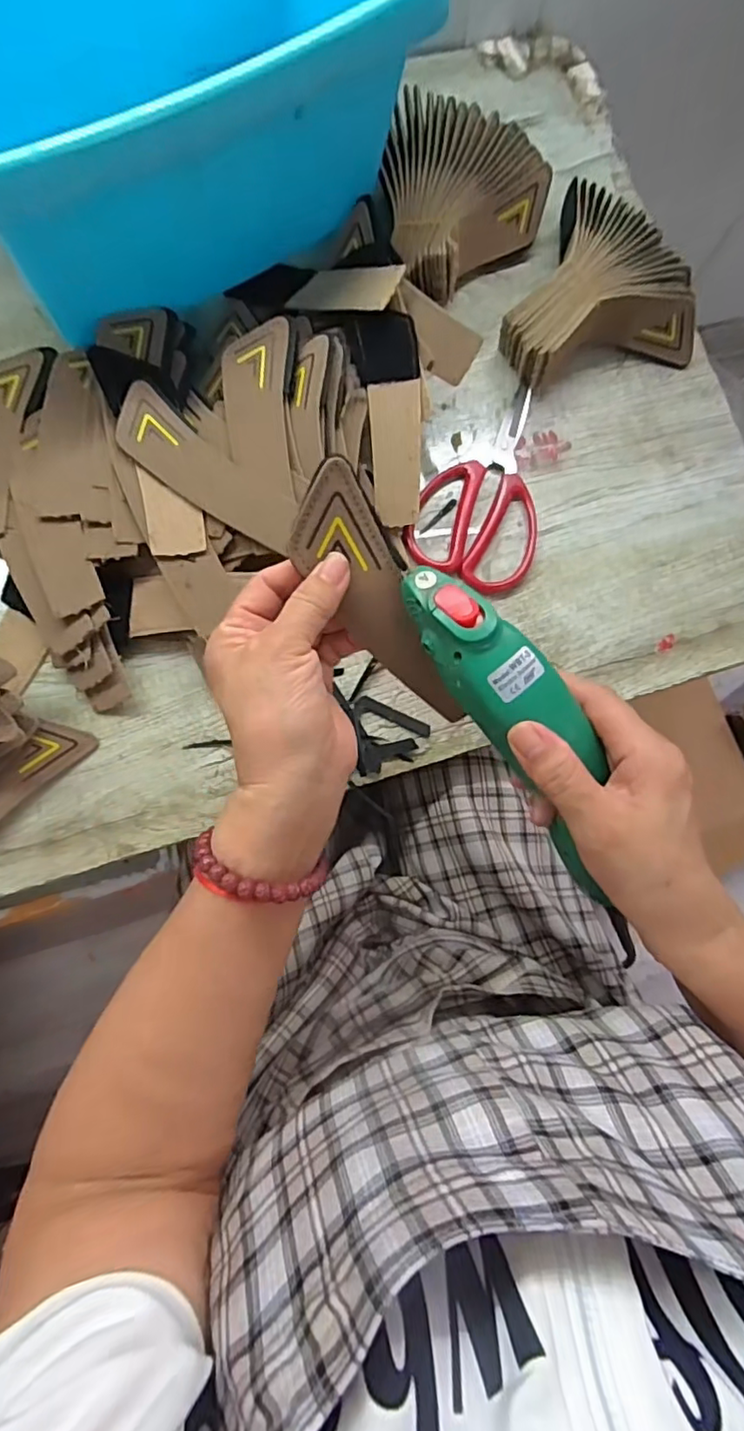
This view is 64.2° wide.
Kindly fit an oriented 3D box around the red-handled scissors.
[{"bbox_3d":[0.095,-0.181,0.460,0.095,0.013,0.171,22,80,0],"label":"red-handled scissors"}]

